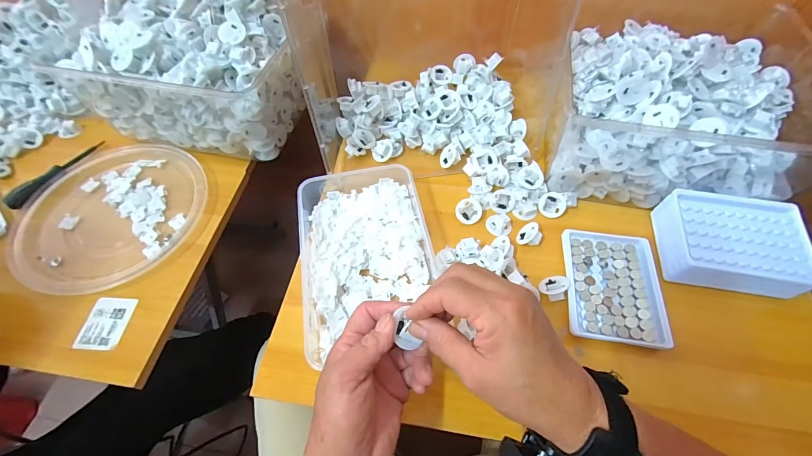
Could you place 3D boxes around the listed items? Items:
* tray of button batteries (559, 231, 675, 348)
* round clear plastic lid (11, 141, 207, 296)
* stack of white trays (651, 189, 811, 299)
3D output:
[{"bbox_3d":[0.232,0.063,0.391,0.096,0.016,0.132,7,59,5],"label":"tray of button batteries"},{"bbox_3d":[-0.405,-0.028,0.470,0.247,0.014,0.226,0,58,1],"label":"round clear plastic lid"},{"bbox_3d":[0.370,0.017,0.393,0.131,0.046,0.106,11,59,7],"label":"stack of white trays"}]

